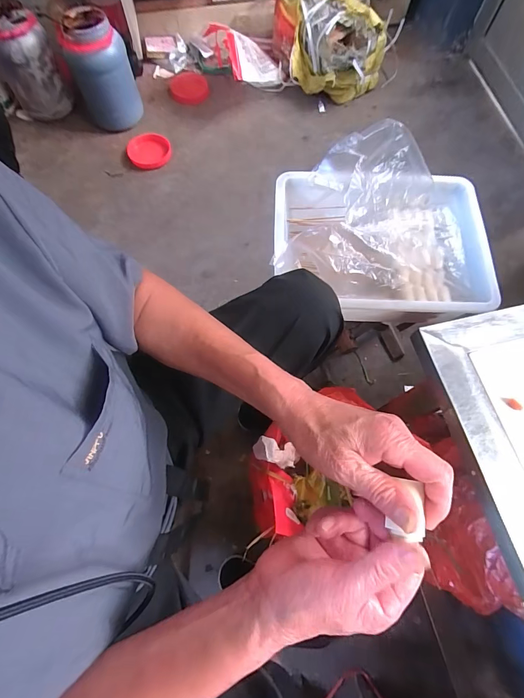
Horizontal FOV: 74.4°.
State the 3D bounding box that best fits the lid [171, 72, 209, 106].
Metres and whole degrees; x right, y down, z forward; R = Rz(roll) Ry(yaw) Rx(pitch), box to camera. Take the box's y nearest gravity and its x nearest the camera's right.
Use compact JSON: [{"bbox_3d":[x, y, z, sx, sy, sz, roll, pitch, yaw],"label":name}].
[{"bbox_3d":[-0.236,-0.882,1.172,0.131,0.027,0.122,0,81,-1],"label":"lid"}]

